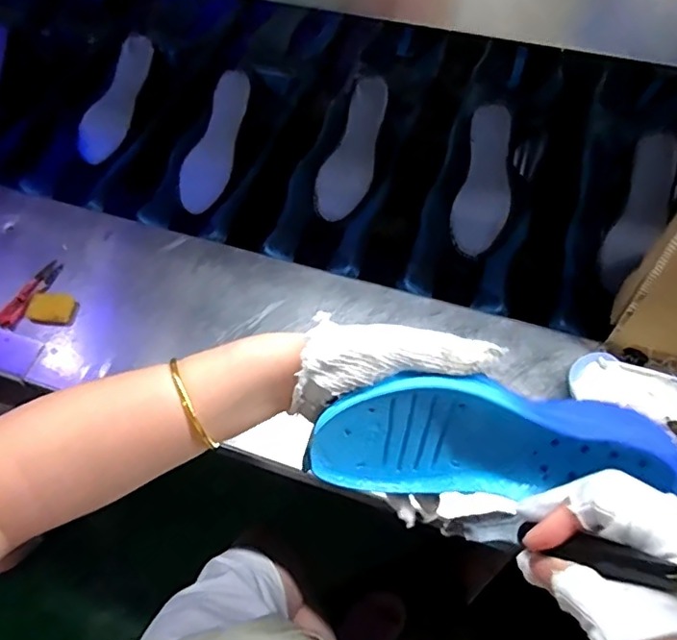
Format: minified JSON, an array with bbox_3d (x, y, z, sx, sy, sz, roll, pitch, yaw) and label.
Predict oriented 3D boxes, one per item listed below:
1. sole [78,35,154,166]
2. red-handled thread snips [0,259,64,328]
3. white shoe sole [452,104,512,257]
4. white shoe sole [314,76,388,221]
[{"bbox_3d":[-0.343,-0.343,0.893,0.076,0.032,0.215,18,81,14],"label":"sole"},{"bbox_3d":[-0.371,-0.032,0.691,0.025,0.006,0.098,23,63,13],"label":"red-handled thread snips"},{"bbox_3d":[0.198,-0.190,0.770,0.068,0.018,0.205,9,84,9],"label":"white shoe sole"},{"bbox_3d":[0.025,-0.244,0.808,0.068,0.019,0.213,16,82,13],"label":"white shoe sole"}]

